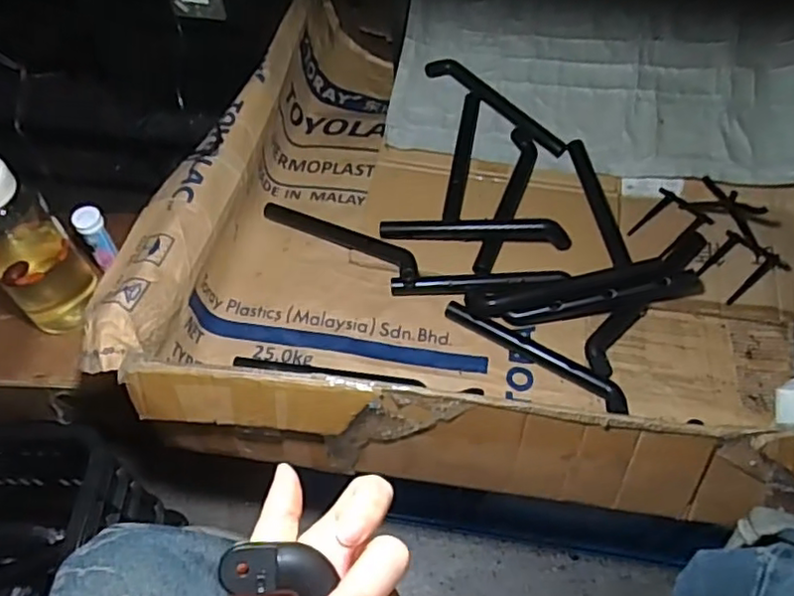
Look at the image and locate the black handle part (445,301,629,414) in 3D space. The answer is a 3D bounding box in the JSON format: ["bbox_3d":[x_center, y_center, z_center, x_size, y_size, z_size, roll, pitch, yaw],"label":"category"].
[{"bbox_3d":[0.167,0.066,0.777,0.242,0.019,0.027,30,62,19],"label":"black handle part"}]

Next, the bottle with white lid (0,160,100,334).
[{"bbox_3d":[-0.423,-0.074,0.699,0.080,0.276,0.090,37,64,23],"label":"bottle with white lid"}]

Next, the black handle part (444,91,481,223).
[{"bbox_3d":[0.094,-0.204,0.926,0.023,0.022,0.216,9,69,7],"label":"black handle part"}]

